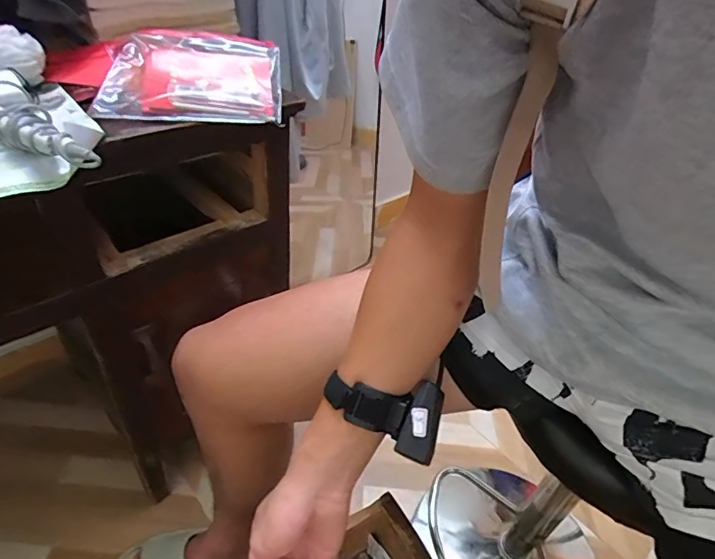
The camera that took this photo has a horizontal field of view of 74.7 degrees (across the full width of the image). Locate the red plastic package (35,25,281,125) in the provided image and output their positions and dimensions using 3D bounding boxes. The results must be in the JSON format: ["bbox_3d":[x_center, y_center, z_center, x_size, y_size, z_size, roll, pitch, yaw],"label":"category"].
[{"bbox_3d":[-0.265,-0.298,0.666,0.299,0.063,0.241,-6,41,-15],"label":"red plastic package"}]

